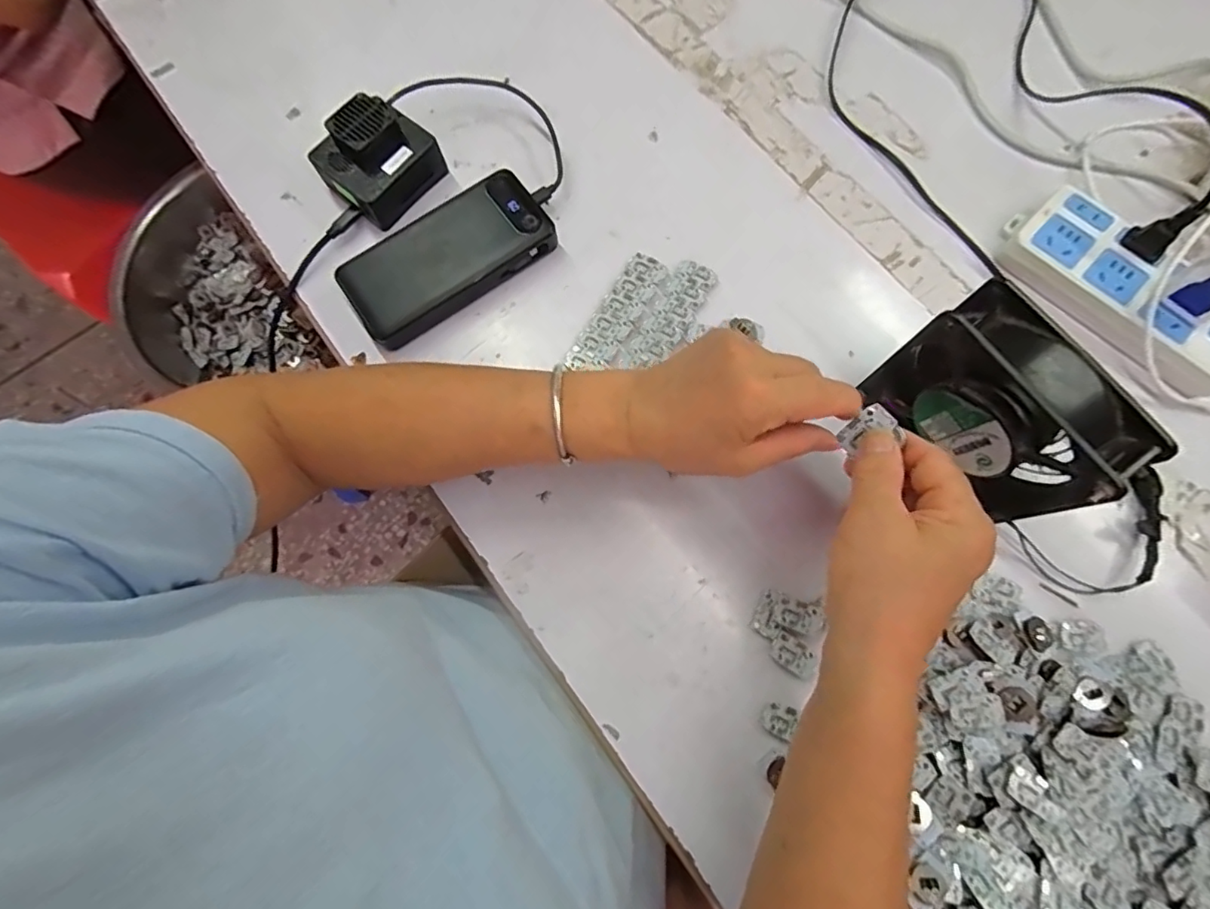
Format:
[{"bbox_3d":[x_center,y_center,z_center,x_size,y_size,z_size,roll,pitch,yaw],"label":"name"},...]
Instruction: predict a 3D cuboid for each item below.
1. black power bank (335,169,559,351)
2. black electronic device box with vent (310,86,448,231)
[{"bbox_3d":[-0.120,-0.151,0.415,0.158,0.028,0.073,-36,77,-7],"label":"black power bank"},{"bbox_3d":[-0.181,-0.235,0.428,0.069,0.045,0.080,41,80,11],"label":"black electronic device box with vent"}]

